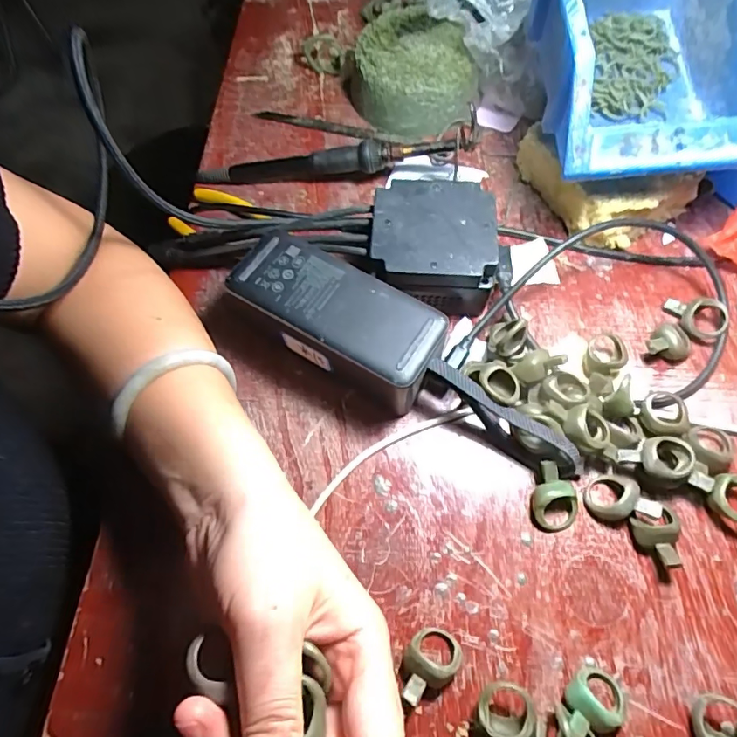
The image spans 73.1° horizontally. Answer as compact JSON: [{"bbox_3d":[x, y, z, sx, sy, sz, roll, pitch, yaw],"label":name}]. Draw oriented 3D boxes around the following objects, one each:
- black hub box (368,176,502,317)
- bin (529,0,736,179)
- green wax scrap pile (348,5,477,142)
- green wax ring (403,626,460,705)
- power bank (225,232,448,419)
[{"bbox_3d":[0.042,-0.078,0.330,0.075,0.053,0.075,1,64,3],"label":"black hub box"},{"bbox_3d":[0.175,-0.209,0.315,0.119,0.079,0.177,-1,64,2],"label":"bin"},{"bbox_3d":[0.031,-0.242,0.401,0.086,0.044,0.100,-26,66,-10],"label":"green wax scrap pile"},{"bbox_3d":[0.029,0.146,0.246,0.035,0.016,0.023,-40,69,-16],"label":"green wax ring"},{"bbox_3d":[-0.018,-0.027,0.307,0.126,0.053,0.053,27,68,15],"label":"power bank"}]

